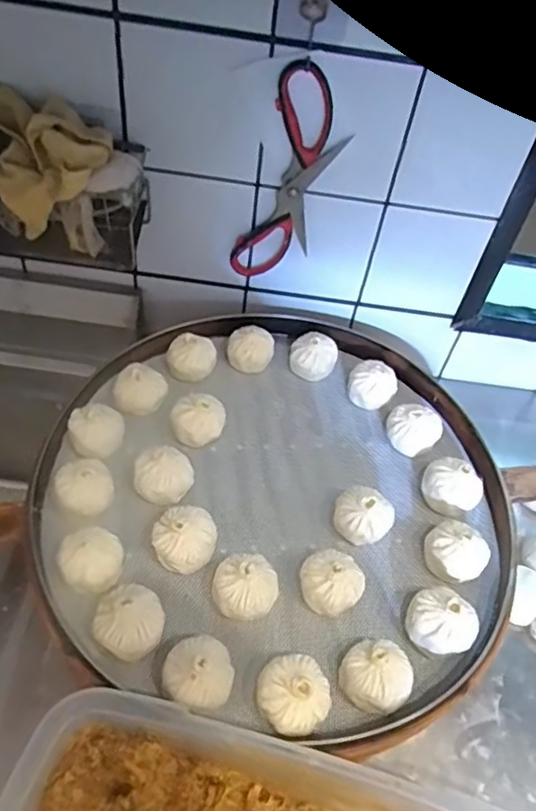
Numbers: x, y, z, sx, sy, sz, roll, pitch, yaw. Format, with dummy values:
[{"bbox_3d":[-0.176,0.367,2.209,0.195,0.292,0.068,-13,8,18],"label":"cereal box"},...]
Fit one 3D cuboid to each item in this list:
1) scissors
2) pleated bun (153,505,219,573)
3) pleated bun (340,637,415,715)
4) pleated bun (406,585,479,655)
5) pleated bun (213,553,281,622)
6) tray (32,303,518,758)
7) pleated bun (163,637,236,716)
[{"bbox_3d":[0.022,-0.249,0.672,0.109,0.249,0.019,4,50,-5],"label":"scissors"},{"bbox_3d":[-0.082,0.134,0.589,0.060,0.055,0.055,4,50,-5],"label":"pleated bun"},{"bbox_3d":[0.095,0.237,0.526,0.058,0.046,0.054,4,50,-5],"label":"pleated bun"},{"bbox_3d":[0.161,0.203,0.558,0.063,0.049,0.058,30,52,16],"label":"pleated bun"},{"bbox_3d":[-0.021,0.174,0.564,0.057,0.052,0.054,4,50,-5],"label":"pleated bun"},{"bbox_3d":[0.014,0.080,0.654,0.479,0.063,0.479,3,49,-4],"label":"tray"},{"bbox_3d":[-0.060,0.232,0.511,0.058,0.054,0.057,4,50,-5],"label":"pleated bun"}]

